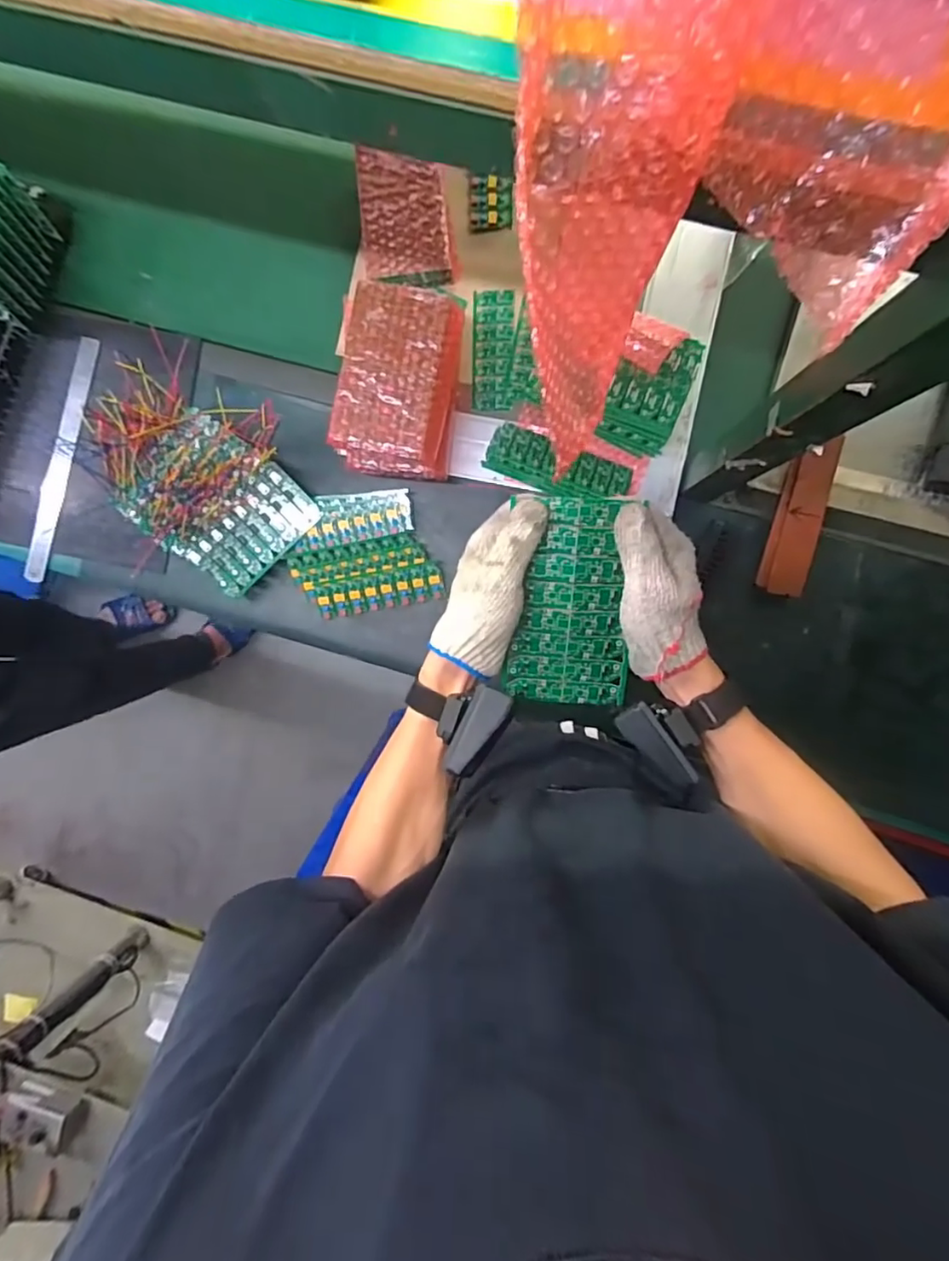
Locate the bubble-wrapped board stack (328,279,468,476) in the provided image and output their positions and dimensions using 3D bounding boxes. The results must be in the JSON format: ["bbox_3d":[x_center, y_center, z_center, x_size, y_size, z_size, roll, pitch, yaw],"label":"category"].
[{"bbox_3d":[-0.080,-0.269,0.656,0.117,0.119,0.173,10,93,4],"label":"bubble-wrapped board stack"}]

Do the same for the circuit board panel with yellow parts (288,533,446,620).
[{"bbox_3d":[-0.136,-0.068,0.735,0.179,0.021,0.088,-11,91,5],"label":"circuit board panel with yellow parts"}]

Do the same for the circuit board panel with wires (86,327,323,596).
[{"bbox_3d":[-0.337,-0.195,0.692,0.271,0.093,0.212,44,95,2],"label":"circuit board panel with wires"}]

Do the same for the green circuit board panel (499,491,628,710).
[{"bbox_3d":[0.075,-0.016,0.441,0.089,0.008,0.163,3,113,4],"label":"green circuit board panel"}]

